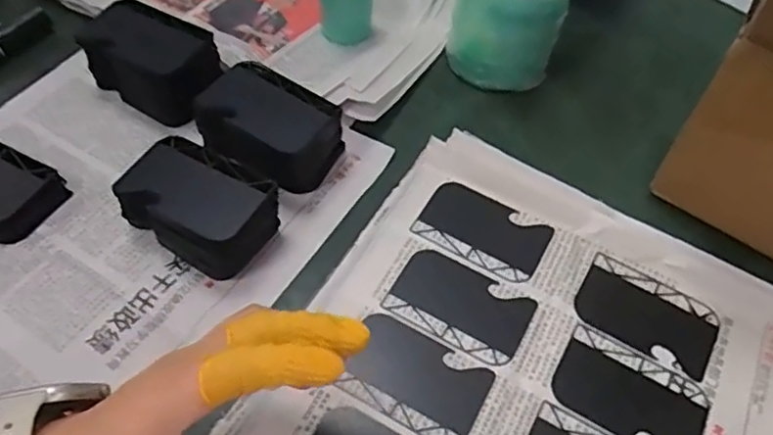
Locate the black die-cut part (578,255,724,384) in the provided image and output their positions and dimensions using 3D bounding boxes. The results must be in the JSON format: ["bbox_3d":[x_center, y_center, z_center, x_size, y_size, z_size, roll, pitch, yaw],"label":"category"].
[{"bbox_3d":[0.163,0.062,0.392,0.082,0.004,0.054,29,60,15],"label":"black die-cut part"}]

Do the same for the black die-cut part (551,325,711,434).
[{"bbox_3d":[0.140,0.103,0.358,0.082,0.004,0.051,29,60,15],"label":"black die-cut part"}]

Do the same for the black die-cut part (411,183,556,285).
[{"bbox_3d":[0.067,0.009,0.424,0.083,0.004,0.056,26,54,15],"label":"black die-cut part"}]

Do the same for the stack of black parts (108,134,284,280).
[{"bbox_3d":[-0.117,-0.005,0.398,0.081,0.055,0.057,24,59,12],"label":"stack of black parts"}]

